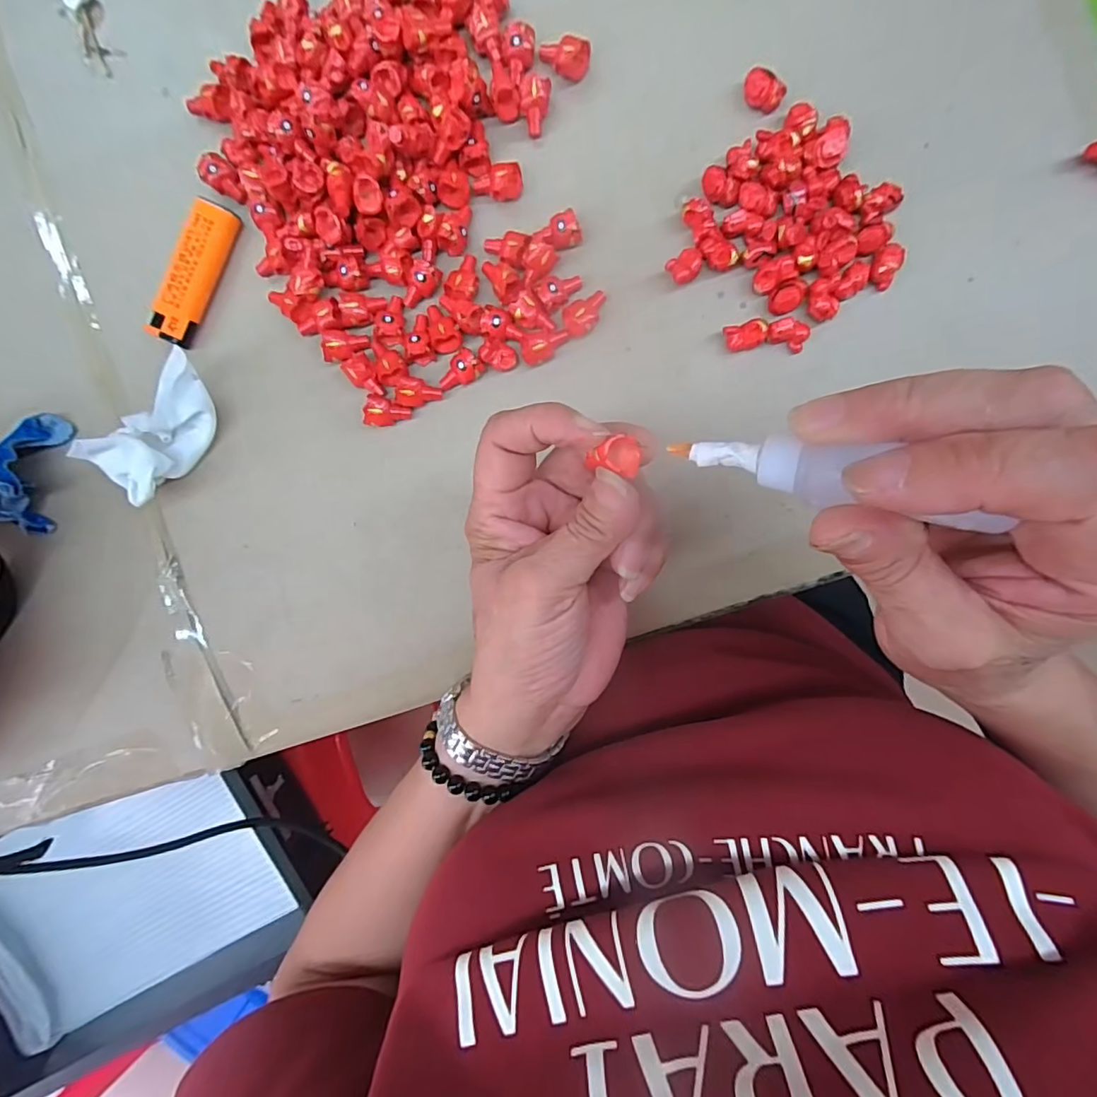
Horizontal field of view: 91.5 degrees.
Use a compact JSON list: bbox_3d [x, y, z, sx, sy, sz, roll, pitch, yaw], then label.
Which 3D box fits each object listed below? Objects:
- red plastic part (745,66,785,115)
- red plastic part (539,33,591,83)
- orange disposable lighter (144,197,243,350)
[{"bbox_3d":[0.109,-0.233,0.272,0.020,0.014,0.013,30,95,3],"label":"red plastic part"},{"bbox_3d":[0.009,-0.259,0.283,0.026,0.014,0.015,0,93,6],"label":"red plastic part"},{"bbox_3d":[-0.199,-0.154,0.301,0.020,0.014,0.079,26,95,4],"label":"orange disposable lighter"}]

